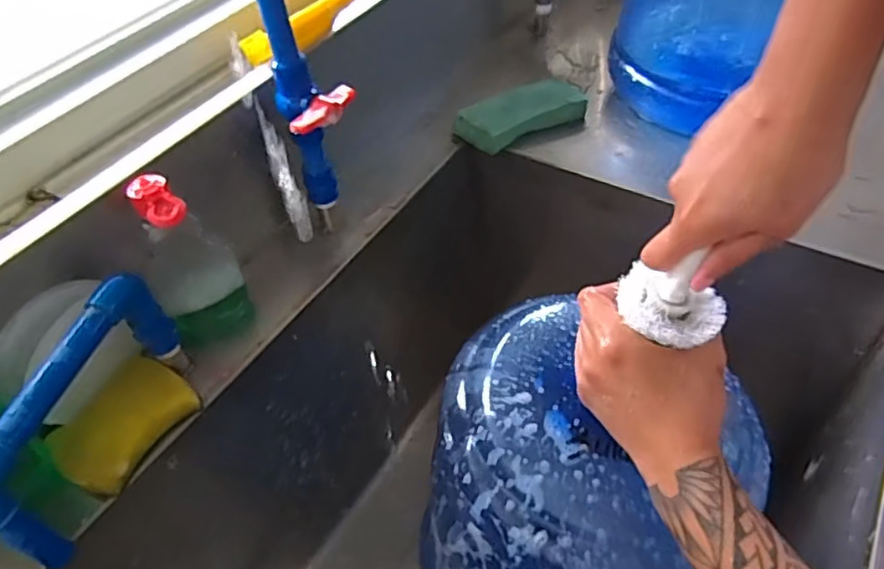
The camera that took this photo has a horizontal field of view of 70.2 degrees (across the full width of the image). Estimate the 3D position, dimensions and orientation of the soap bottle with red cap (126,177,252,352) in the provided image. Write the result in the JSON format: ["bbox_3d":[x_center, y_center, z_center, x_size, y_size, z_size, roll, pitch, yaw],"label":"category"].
[{"bbox_3d":[-0.203,-0.014,0.512,0.071,0.159,0.049,-23,51,-16],"label":"soap bottle with red cap"}]

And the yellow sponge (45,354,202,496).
[{"bbox_3d":[-0.239,0.103,0.474,0.065,0.021,0.096,25,54,23],"label":"yellow sponge"}]

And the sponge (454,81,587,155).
[{"bbox_3d":[0.091,-0.194,0.722,0.147,0.033,0.067,-23,51,-17],"label":"sponge"}]

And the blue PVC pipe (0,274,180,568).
[{"bbox_3d":[-0.242,0.087,0.431,0.021,0.106,0.178,9,50,11],"label":"blue PVC pipe"}]

